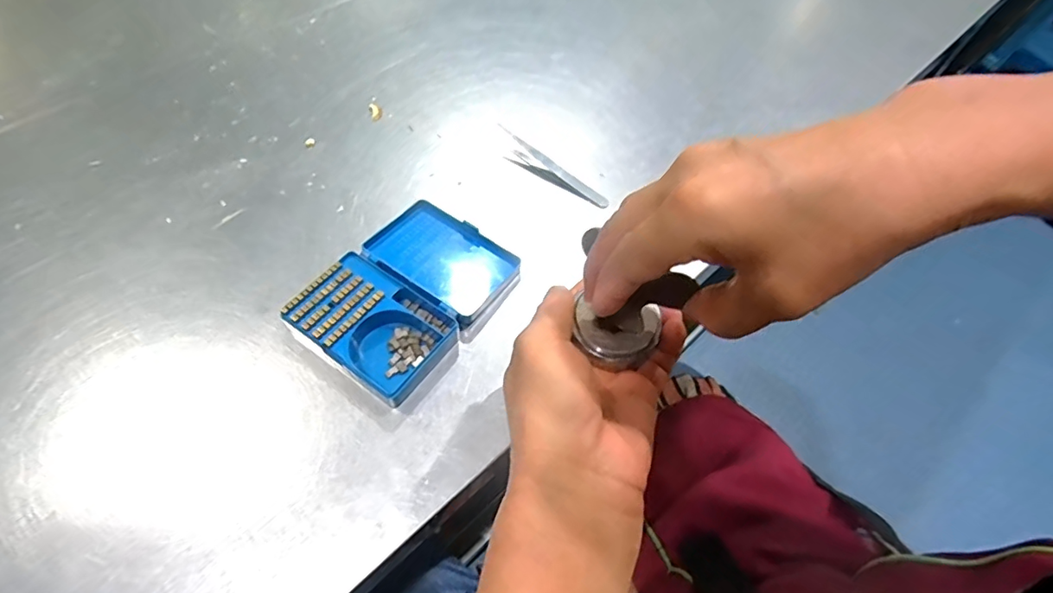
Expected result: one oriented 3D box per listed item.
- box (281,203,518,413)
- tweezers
[{"bbox_3d":[-0.084,-0.007,0.382,0.102,0.024,0.146,32,61,15],"label":"box"},{"bbox_3d":[0.020,-0.114,0.463,0.123,0.014,0.022,38,63,18],"label":"tweezers"}]

